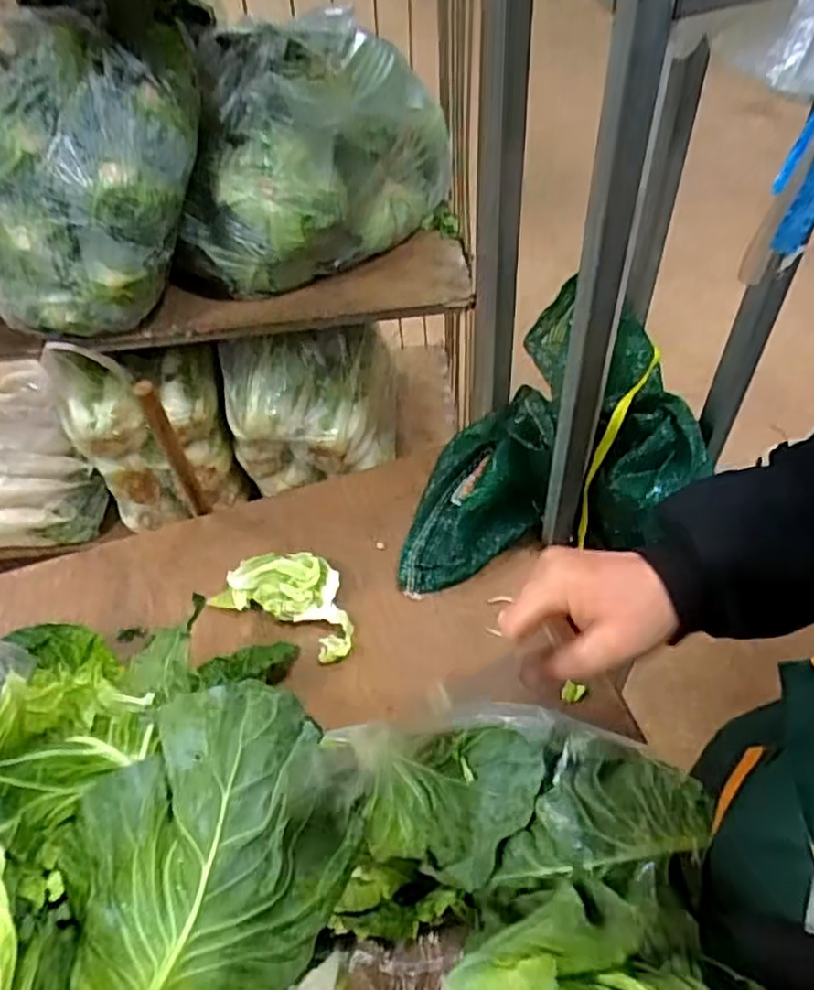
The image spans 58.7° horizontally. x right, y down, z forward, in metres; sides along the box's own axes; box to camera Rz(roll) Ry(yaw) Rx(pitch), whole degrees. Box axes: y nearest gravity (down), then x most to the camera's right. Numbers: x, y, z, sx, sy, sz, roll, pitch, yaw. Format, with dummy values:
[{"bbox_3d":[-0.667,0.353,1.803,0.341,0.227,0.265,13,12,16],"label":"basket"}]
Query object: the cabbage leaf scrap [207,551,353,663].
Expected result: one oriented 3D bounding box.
[{"bbox_3d":[-0.121,0.112,0.794,0.159,0.032,0.096,27,57,24],"label":"cabbage leaf scrap"}]

